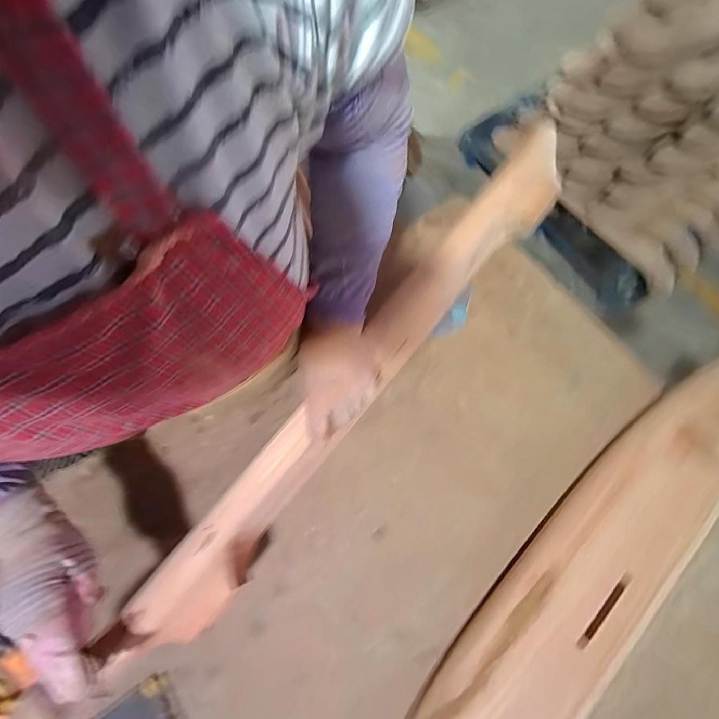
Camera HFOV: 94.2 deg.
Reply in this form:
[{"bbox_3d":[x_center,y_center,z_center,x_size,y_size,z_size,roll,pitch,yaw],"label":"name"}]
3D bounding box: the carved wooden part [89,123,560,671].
[{"bbox_3d":[0.014,0.017,0.412,0.075,0.112,0.745,38,81,11],"label":"carved wooden part"}]

